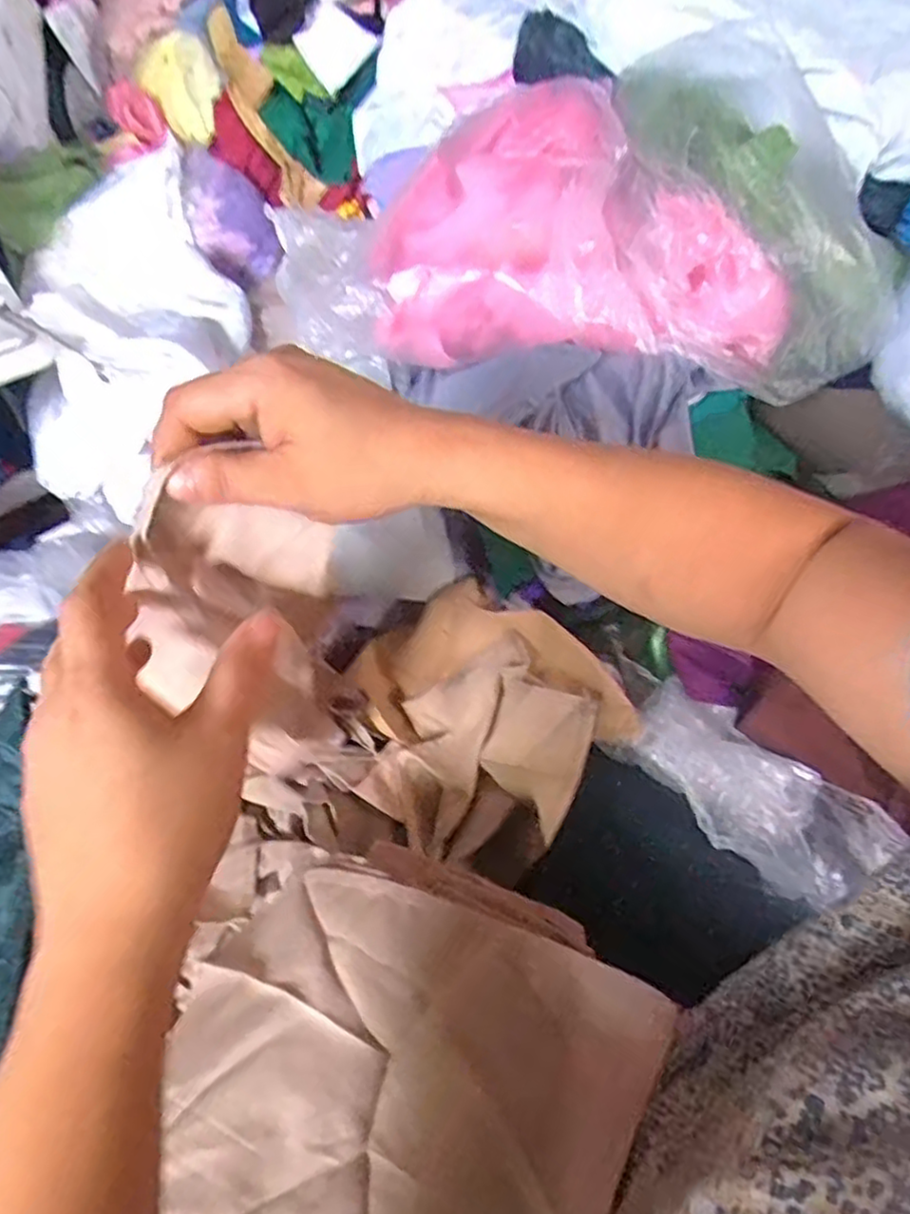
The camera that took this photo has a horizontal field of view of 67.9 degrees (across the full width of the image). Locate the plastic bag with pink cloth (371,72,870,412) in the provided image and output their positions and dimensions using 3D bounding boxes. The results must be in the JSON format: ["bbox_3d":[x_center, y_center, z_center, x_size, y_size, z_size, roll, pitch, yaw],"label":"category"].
[{"bbox_3d":[0.132,-0.307,0.587,0.397,0.189,0.157,8,48,14],"label":"plastic bag with pink cloth"}]

